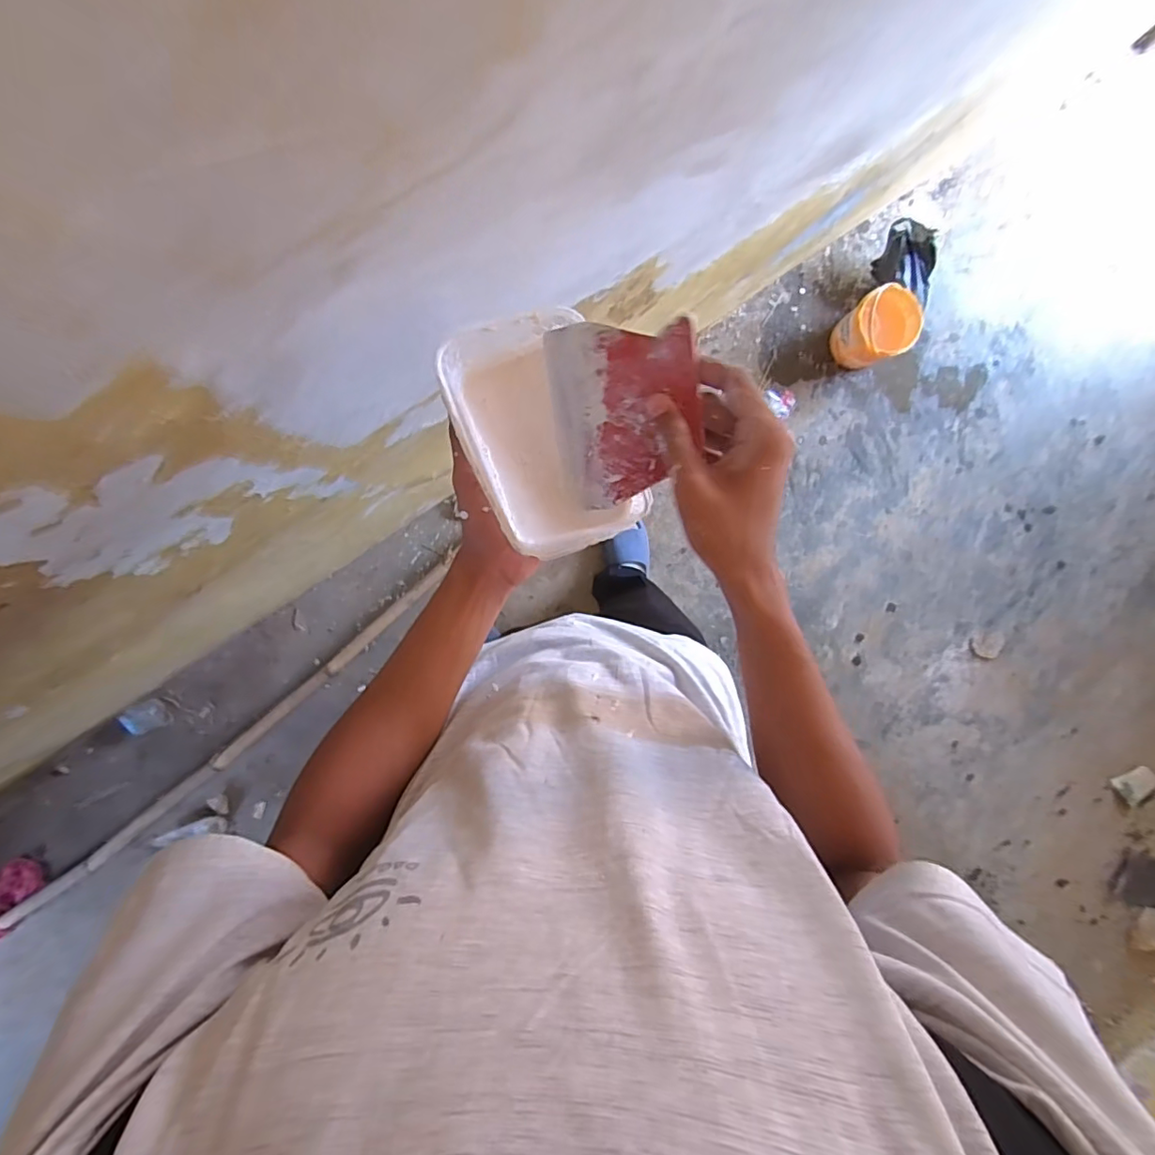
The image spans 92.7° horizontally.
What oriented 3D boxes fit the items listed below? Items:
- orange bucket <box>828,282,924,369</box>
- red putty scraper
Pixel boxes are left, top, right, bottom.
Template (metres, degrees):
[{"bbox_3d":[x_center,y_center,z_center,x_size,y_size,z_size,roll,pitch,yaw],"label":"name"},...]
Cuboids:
[{"bbox_3d":[0.761,-0.633,1.409,0.143,0.196,0.154,0,95,-3],"label":"orange bucket"},{"bbox_3d":[0.032,-0.112,0.369,0.102,0.005,0.118,-2,104,30],"label":"red putty scraper"}]

